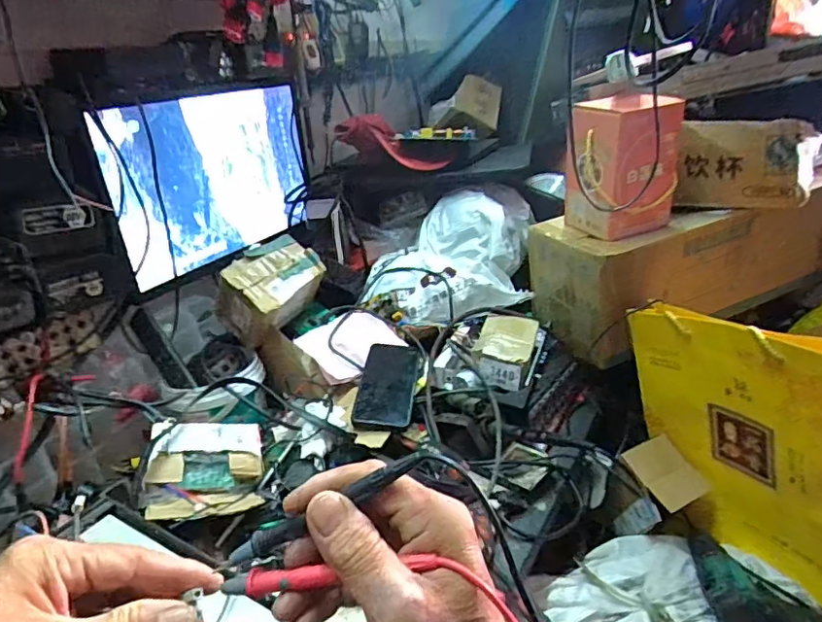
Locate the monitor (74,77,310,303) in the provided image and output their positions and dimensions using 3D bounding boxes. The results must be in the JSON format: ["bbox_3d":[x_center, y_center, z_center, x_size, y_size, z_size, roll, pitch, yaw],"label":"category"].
[{"bbox_3d":[-0.306,-0.225,0.913,0.067,0.273,0.429,5,26,24],"label":"monitor"}]

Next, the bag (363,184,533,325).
[{"bbox_3d":[0.068,-0.103,0.952,0.292,0.154,0.225,-4,24,5],"label":"bag"}]

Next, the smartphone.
[{"bbox_3d":[-0.034,0.101,0.772,0.080,0.016,0.175,-4,33,10],"label":"smartphone"}]

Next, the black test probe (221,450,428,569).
[{"bbox_3d":[-0.044,0.101,0.278,0.119,0.011,0.010,-30,22,9],"label":"black test probe"}]

